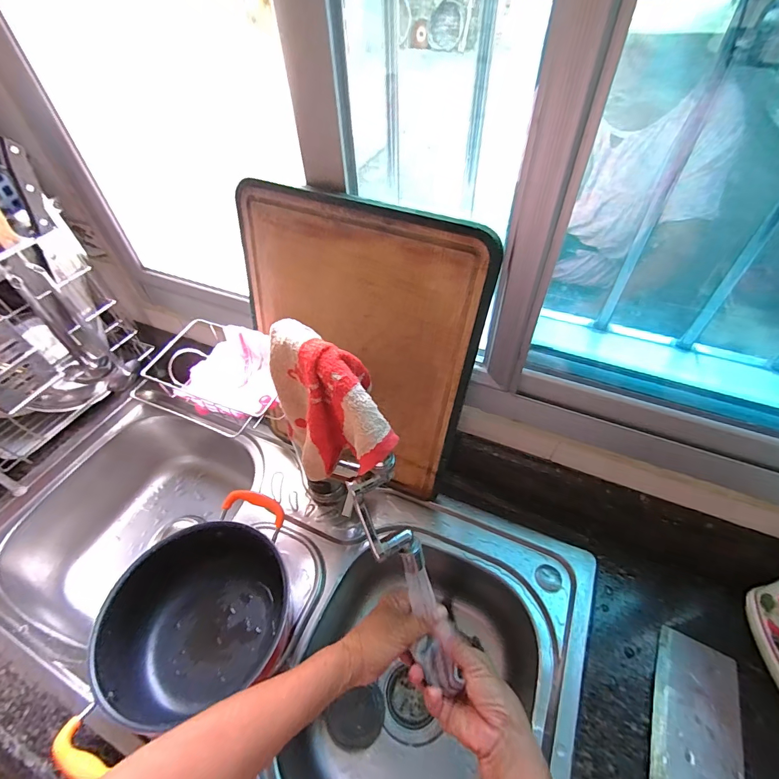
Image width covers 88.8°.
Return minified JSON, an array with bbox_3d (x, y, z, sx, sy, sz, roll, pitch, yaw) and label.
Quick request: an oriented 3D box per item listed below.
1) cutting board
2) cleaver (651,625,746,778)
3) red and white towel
[{"bbox_3d":[-0.044,-0.037,0.513,0.291,0.385,0.025,18,40,15],"label":"cutting board"},{"bbox_3d":[0.302,0.402,0.387,0.082,0.015,0.295,18,52,18],"label":"cleaver"},{"bbox_3d":[-0.055,0.024,0.378,0.084,0.152,0.149,-21,51,-15],"label":"red and white towel"}]

